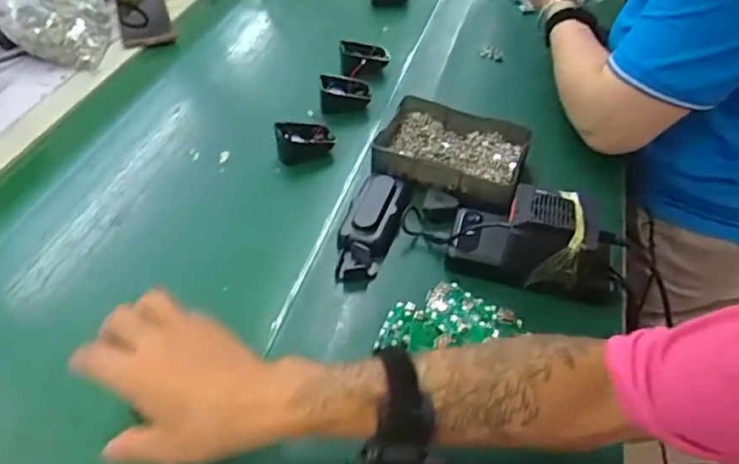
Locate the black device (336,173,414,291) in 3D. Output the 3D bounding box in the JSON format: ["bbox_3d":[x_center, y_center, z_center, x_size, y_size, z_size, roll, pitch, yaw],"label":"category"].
[{"bbox_3d":[0.001,-0.006,0.617,0.054,0.031,0.144,12,46,13],"label":"black device"}]

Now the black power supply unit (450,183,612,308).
[{"bbox_3d":[0.154,-0.002,0.565,0.156,0.063,0.075,16,47,17],"label":"black power supply unit"}]

